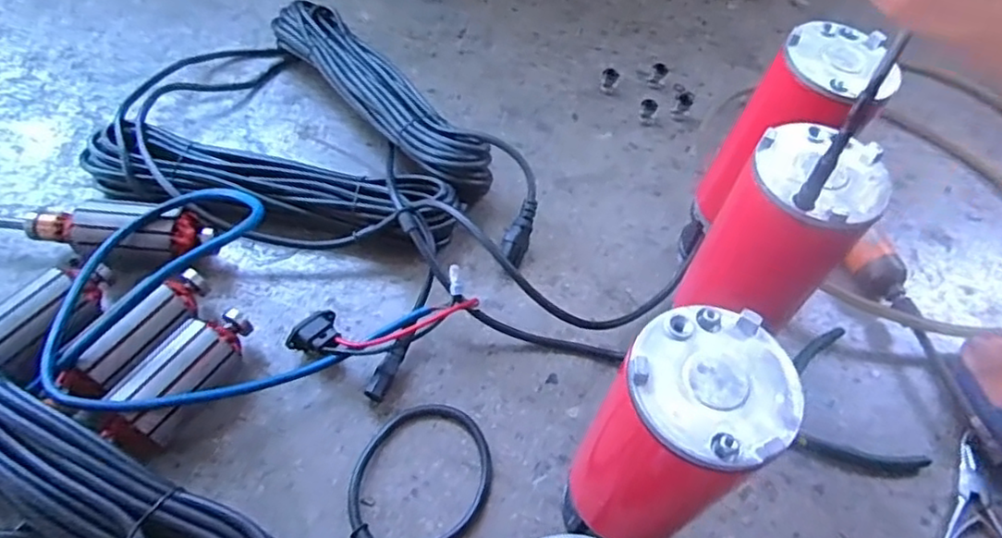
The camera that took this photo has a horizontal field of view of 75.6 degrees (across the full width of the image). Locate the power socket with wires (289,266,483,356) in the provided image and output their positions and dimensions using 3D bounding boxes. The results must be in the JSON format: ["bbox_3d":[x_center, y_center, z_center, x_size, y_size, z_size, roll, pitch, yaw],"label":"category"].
[{"bbox_3d":[-0.095,0.042,0.523,0.153,0.046,0.067,-13,57,3],"label":"power socket with wires"}]

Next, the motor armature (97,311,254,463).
[{"bbox_3d":[-0.235,0.082,0.484,0.056,0.059,0.120,29,58,15],"label":"motor armature"}]

